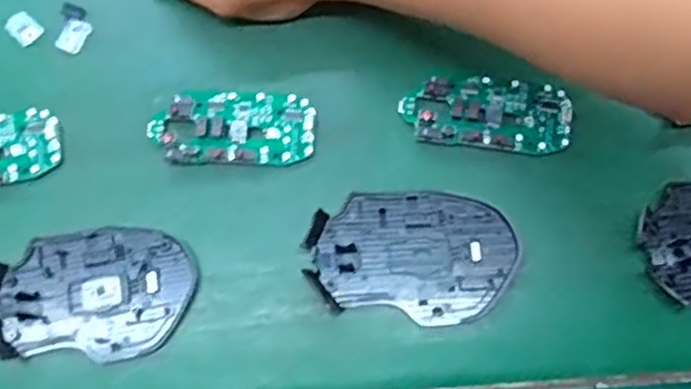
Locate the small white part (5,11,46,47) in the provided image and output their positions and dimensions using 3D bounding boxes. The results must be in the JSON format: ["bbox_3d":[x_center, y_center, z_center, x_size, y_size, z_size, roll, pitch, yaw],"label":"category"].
[{"bbox_3d":[-0.206,-0.107,0.445,0.024,0.004,0.017,42,79,13],"label":"small white part"}]

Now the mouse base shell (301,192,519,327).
[{"bbox_3d":[0.037,0.034,0.391,0.113,0.007,0.072,1,74,3],"label":"mouse base shell"}]

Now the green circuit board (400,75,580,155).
[{"bbox_3d":[0.083,-0.049,0.411,0.097,0.010,0.045,4,74,4],"label":"green circuit board"}]

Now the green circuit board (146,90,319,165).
[{"bbox_3d":[-0.068,-0.041,0.415,0.097,0.012,0.046,0,74,2],"label":"green circuit board"}]

